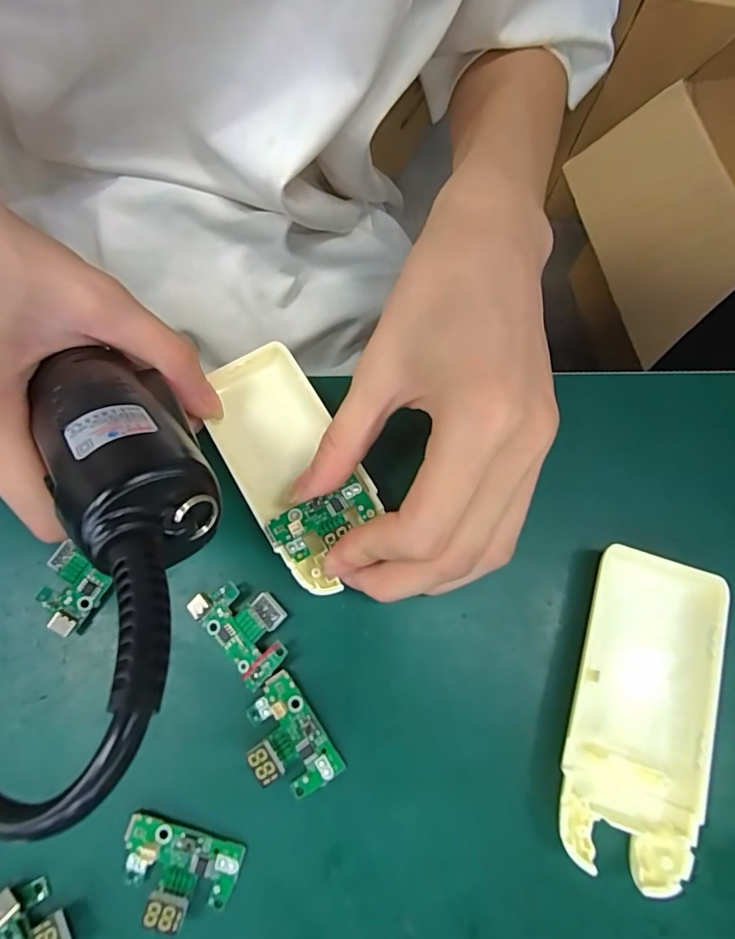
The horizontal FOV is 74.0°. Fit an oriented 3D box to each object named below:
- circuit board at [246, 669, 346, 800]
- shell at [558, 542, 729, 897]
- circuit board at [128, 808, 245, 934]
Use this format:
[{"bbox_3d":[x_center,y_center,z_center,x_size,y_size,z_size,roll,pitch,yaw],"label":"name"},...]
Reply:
[{"bbox_3d":[-0.029,0.095,0.172,0.024,0.010,0.039,-33,77,-8],"label":"circuit board"},{"bbox_3d":[0.096,0.083,0.173,0.045,0.014,0.102,19,76,5],"label":"shell"},{"bbox_3d":[-0.064,0.133,0.160,0.039,0.010,0.025,17,75,5],"label":"circuit board"}]

